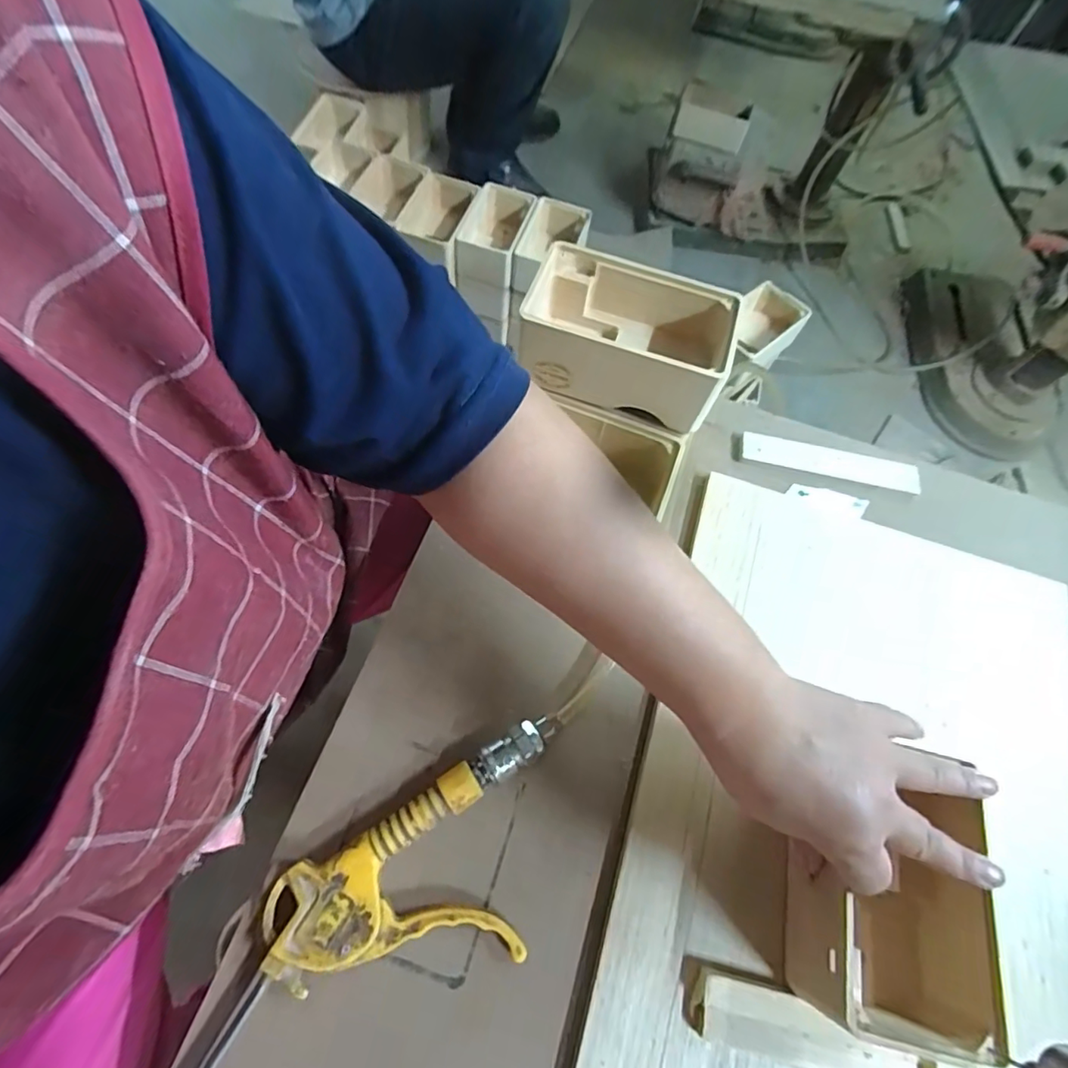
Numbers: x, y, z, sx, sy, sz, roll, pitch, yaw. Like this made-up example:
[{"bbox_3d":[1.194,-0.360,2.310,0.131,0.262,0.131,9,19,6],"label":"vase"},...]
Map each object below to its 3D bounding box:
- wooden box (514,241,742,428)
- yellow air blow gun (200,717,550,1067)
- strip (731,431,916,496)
[{"bbox_3d":[0.058,-0.123,0.341,0.128,0.052,0.083,15,65,1],"label":"wooden box"},{"bbox_3d":[-0.080,0.197,0.269,0.239,0.021,0.089,-27,70,-15],"label":"yellow air blow gun"},{"bbox_3d":[0.225,-0.055,0.409,0.132,0.006,0.025,11,81,5],"label":"strip"}]

